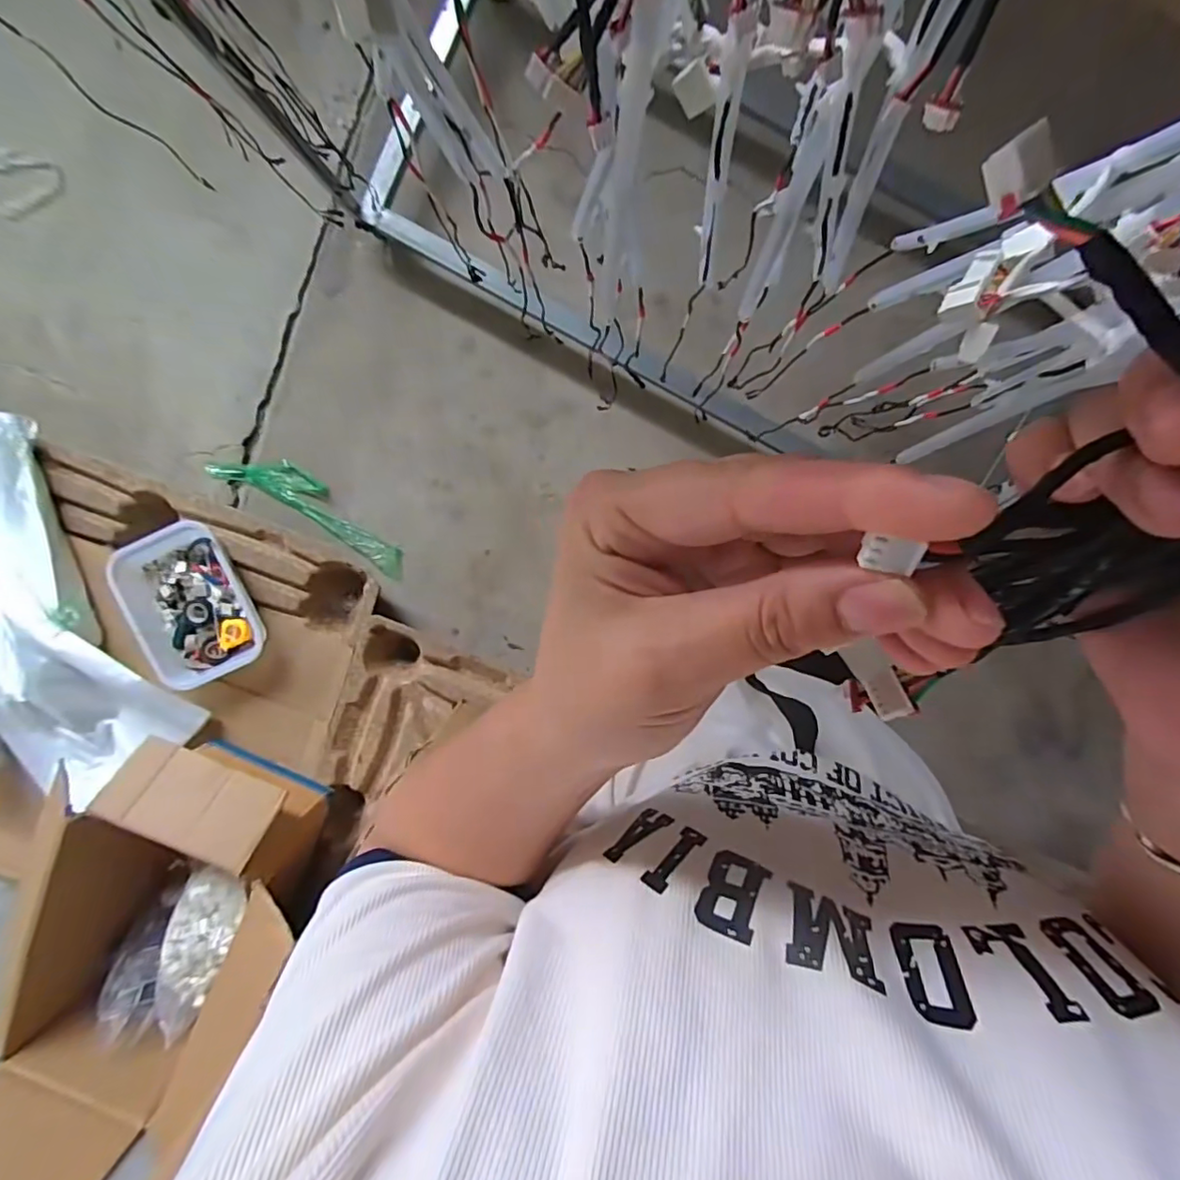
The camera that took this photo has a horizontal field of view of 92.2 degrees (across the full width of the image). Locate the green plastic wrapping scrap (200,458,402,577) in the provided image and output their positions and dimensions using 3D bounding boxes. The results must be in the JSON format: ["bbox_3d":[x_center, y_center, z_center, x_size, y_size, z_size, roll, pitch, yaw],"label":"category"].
[{"bbox_3d":[-0.669,-0.203,1.374,0.507,0.045,0.120,31,98,-2],"label":"green plastic wrapping scrap"}]

